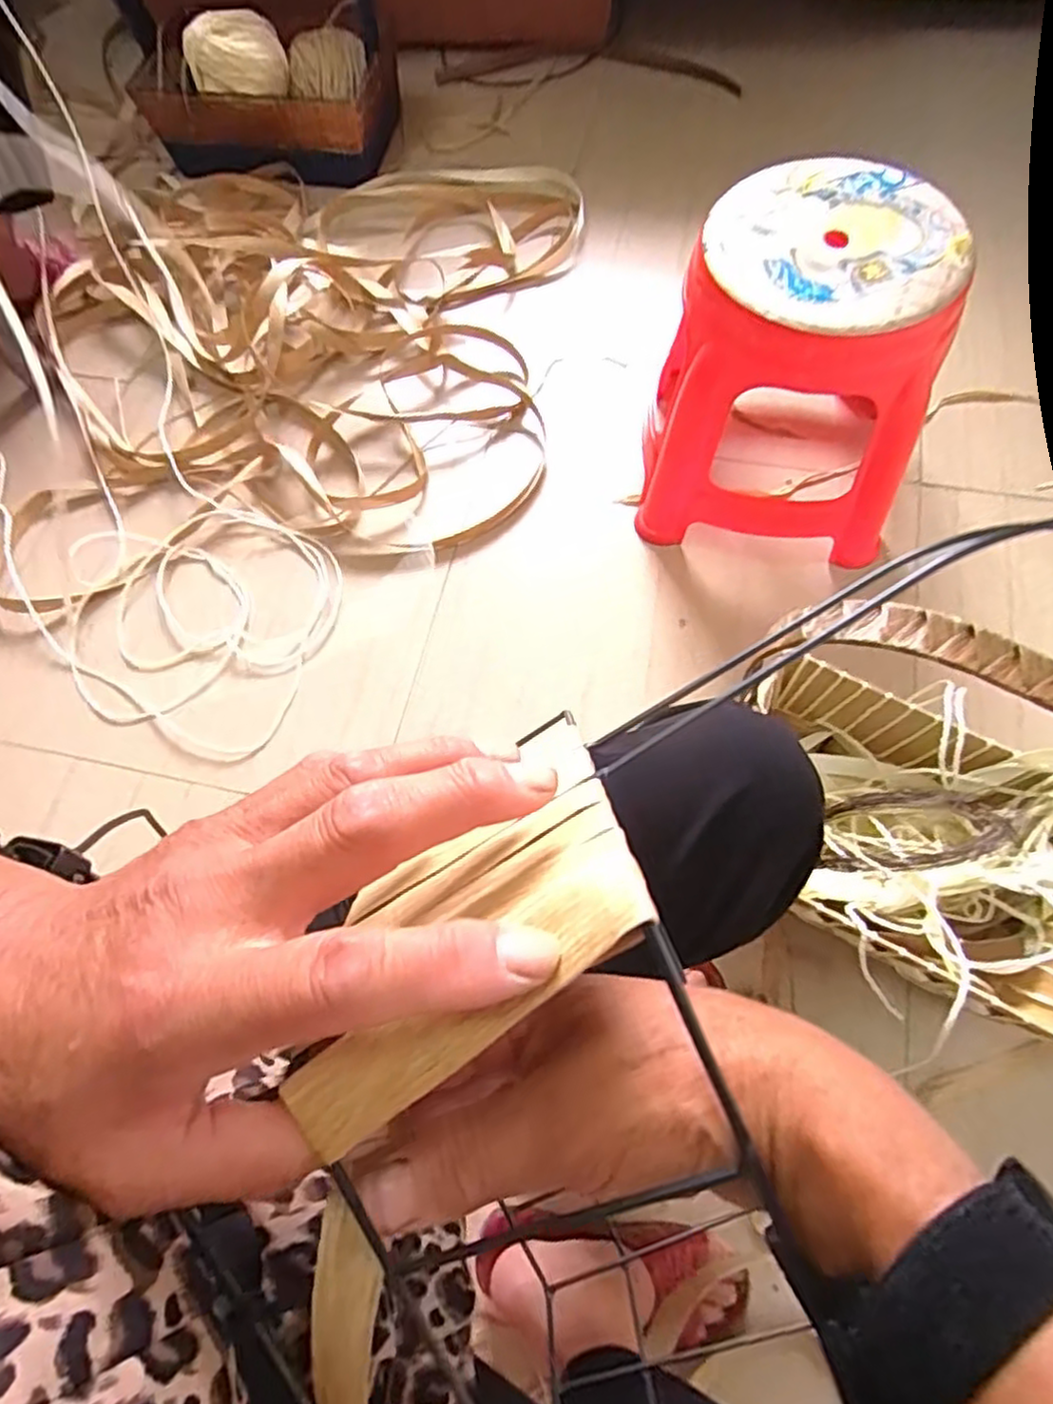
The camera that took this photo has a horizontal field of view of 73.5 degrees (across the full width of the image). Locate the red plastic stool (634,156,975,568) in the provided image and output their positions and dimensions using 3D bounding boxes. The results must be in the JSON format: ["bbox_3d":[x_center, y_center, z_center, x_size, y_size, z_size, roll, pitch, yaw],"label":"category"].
[{"bbox_3d":[0.308,-0.385,0.843,0.293,0.328,0.274,9,68,10],"label":"red plastic stool"}]

